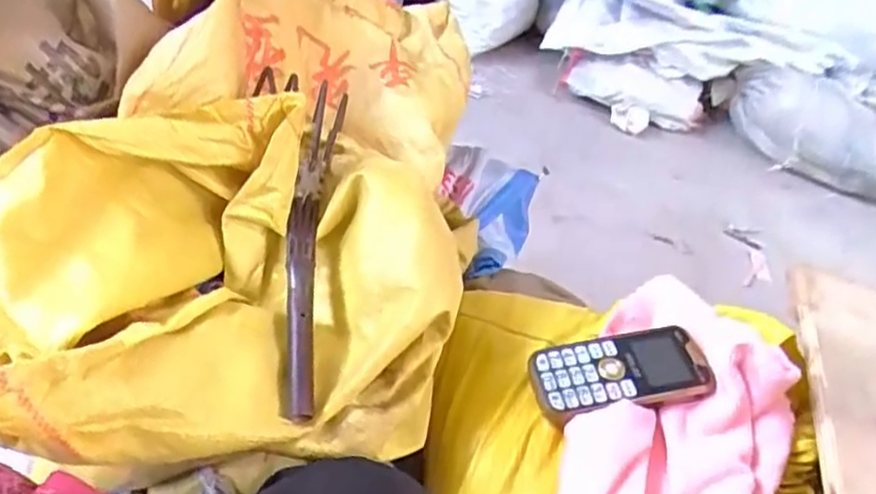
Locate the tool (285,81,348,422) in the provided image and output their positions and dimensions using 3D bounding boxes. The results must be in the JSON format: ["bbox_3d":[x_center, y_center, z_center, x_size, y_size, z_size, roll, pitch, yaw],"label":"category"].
[{"bbox_3d":[-0.094,-0.010,0.479,0.031,0.022,0.272,2,58,-5],"label":"tool"}]

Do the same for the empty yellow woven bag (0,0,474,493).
[{"bbox_3d":[-0.116,-0.083,0.541,0.300,0.160,0.544,14,40,2],"label":"empty yellow woven bag"}]

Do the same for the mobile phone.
[{"bbox_3d":[0.134,0.090,0.475,0.127,0.010,0.058,-8,49,-8],"label":"mobile phone"}]

